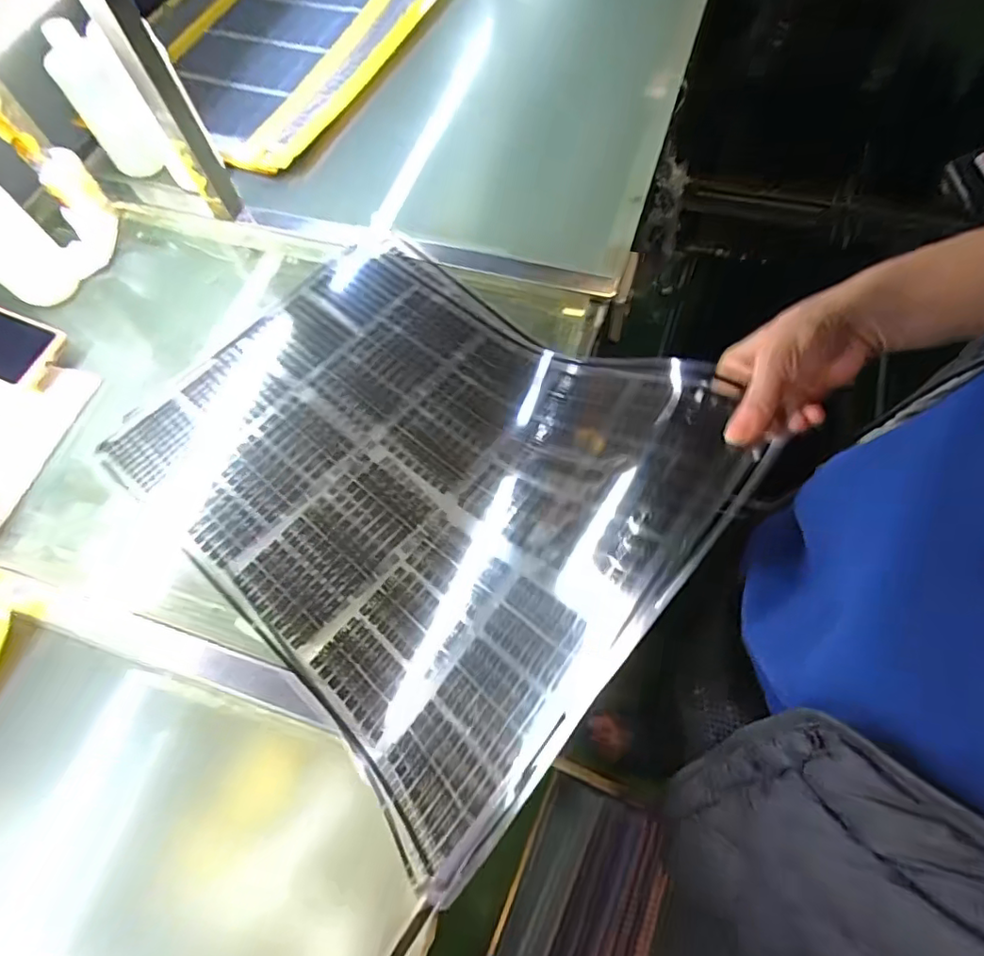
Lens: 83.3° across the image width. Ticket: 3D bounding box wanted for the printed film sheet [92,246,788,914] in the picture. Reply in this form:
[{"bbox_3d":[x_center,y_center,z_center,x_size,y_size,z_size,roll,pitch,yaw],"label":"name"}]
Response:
[{"bbox_3d":[-0.090,-0.040,0.487,0.523,0.149,0.390,40,73,20],"label":"printed film sheet"}]

